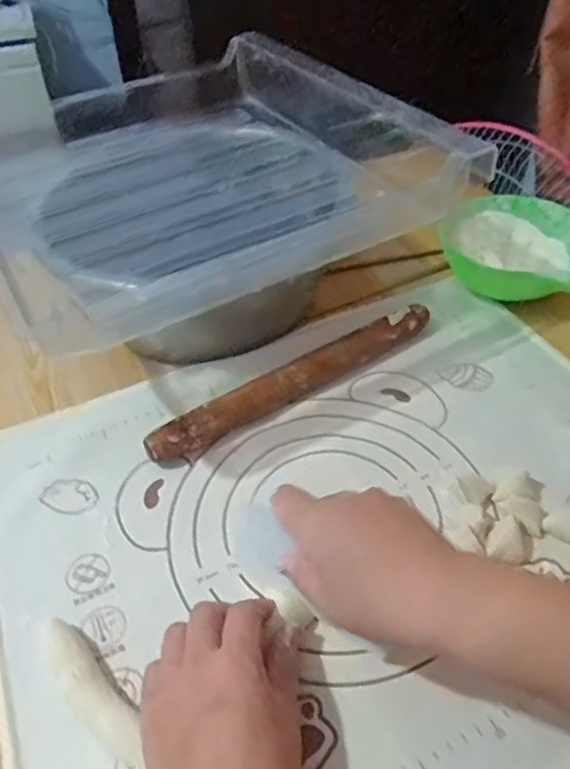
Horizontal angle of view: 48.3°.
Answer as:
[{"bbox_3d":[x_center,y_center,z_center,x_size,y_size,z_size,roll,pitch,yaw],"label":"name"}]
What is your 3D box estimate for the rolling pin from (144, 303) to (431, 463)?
[{"bbox_3d":[0.014,-0.004,0.540,0.276,0.034,0.025,-26,50,-23],"label":"rolling pin"}]

